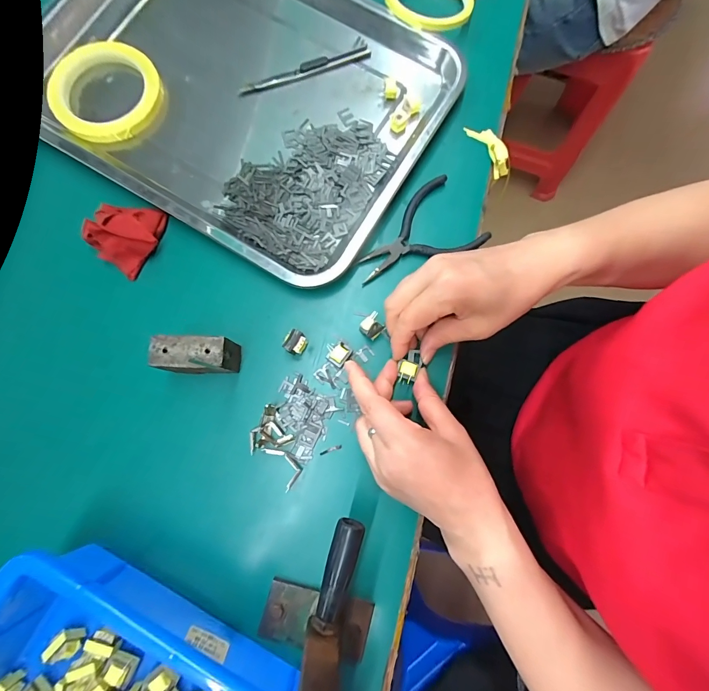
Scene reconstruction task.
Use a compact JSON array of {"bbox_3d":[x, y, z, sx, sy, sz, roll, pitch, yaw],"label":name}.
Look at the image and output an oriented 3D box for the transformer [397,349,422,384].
[{"bbox_3d":[0.047,0.017,0.295,0.016,0.009,0.029,18,78,3],"label":"transformer"}]

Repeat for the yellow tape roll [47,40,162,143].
[{"bbox_3d":[-0.244,-0.250,0.345,0.096,0.019,0.100,0,80,-1],"label":"yellow tape roll"}]

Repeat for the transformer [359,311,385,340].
[{"bbox_3d":[0.016,-0.016,0.304,0.019,0.019,0.019,-39,83,-7],"label":"transformer"}]

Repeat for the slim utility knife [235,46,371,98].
[{"bbox_3d":[-0.050,-0.281,0.359,0.139,0.007,0.016,-21,81,-5],"label":"slim utility knife"}]

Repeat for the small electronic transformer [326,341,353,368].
[{"bbox_3d":[-0.014,0.006,0.300,0.019,0.012,0.020,35,81,5],"label":"small electronic transformer"}]

